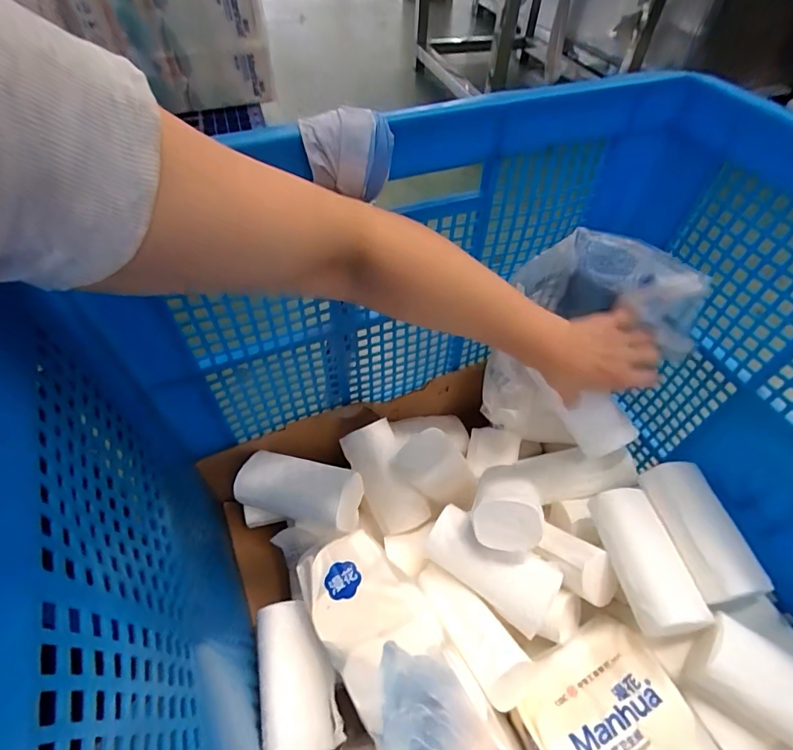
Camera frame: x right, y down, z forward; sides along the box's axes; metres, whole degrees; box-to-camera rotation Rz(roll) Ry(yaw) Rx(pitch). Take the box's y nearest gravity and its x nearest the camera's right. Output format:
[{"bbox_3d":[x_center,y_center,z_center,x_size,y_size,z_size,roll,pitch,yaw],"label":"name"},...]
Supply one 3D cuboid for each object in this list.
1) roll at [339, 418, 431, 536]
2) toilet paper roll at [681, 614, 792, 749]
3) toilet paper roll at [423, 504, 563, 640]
[{"bbox_3d":[-0.011,0.121,0.513,0.055,0.046,0.129,-27,91,-20],"label":"roll"},{"bbox_3d":[0.326,0.271,0.370,0.138,0.052,0.061,30,57,21],"label":"toilet paper roll"},{"bbox_3d":[0.097,0.194,0.448,0.134,0.048,0.061,32,58,22],"label":"toilet paper roll"}]

